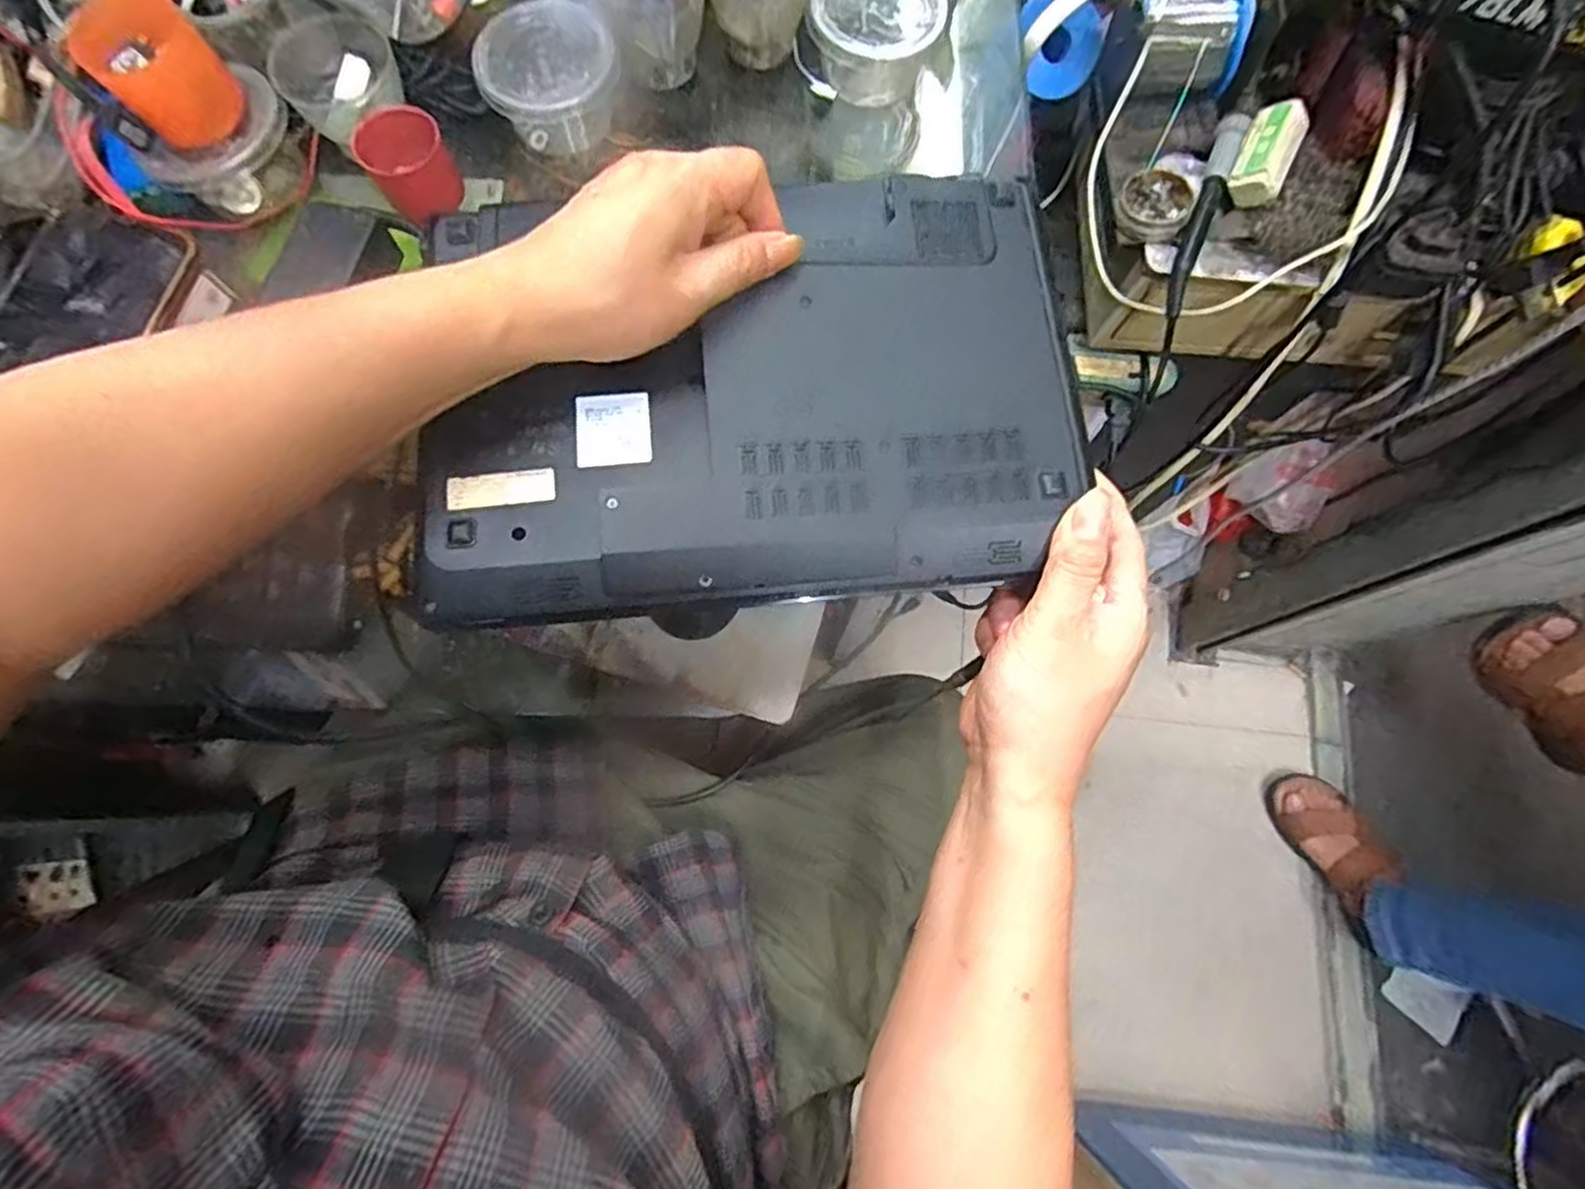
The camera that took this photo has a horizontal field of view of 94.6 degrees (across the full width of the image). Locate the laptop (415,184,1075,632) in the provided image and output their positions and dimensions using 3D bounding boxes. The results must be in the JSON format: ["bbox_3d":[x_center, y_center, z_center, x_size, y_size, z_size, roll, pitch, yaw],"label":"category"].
[{"bbox_3d":[-0.021,-0.103,0.365,0.312,0.030,0.216,-3,75,-2],"label":"laptop"}]

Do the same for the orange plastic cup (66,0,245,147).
[{"bbox_3d":[-0.311,-0.257,0.362,0.052,0.046,0.052,0,75,-1],"label":"orange plastic cup"}]

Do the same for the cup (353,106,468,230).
[{"bbox_3d":[-0.210,-0.236,0.403,0.042,0.039,0.050,-36,78,-10],"label":"cup"}]

